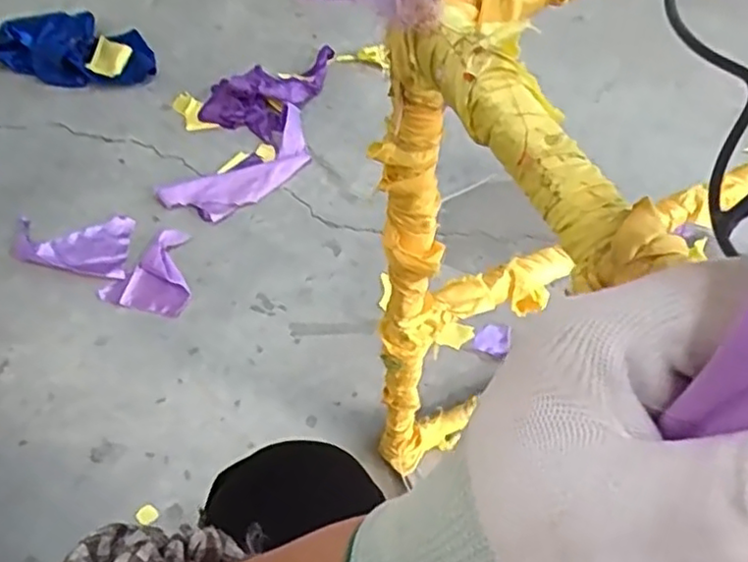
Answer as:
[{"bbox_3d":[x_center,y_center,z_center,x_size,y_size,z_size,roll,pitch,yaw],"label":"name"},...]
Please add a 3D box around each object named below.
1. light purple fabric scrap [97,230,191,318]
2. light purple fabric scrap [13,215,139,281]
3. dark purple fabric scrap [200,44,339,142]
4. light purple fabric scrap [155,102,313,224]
[{"bbox_3d":[-0.337,-0.005,1.080,0.120,0.023,0.155,36,66,19],"label":"light purple fabric scrap"},{"bbox_3d":[-0.494,-0.064,1.131,0.194,0.033,0.114,6,60,3],"label":"light purple fabric scrap"},{"bbox_3d":[-0.184,-0.376,1.290,0.169,0.057,0.275,35,65,18],"label":"dark purple fabric scrap"},{"bbox_3d":[-0.224,-0.193,1.205,0.295,0.029,0.118,-37,66,-19],"label":"light purple fabric scrap"}]

